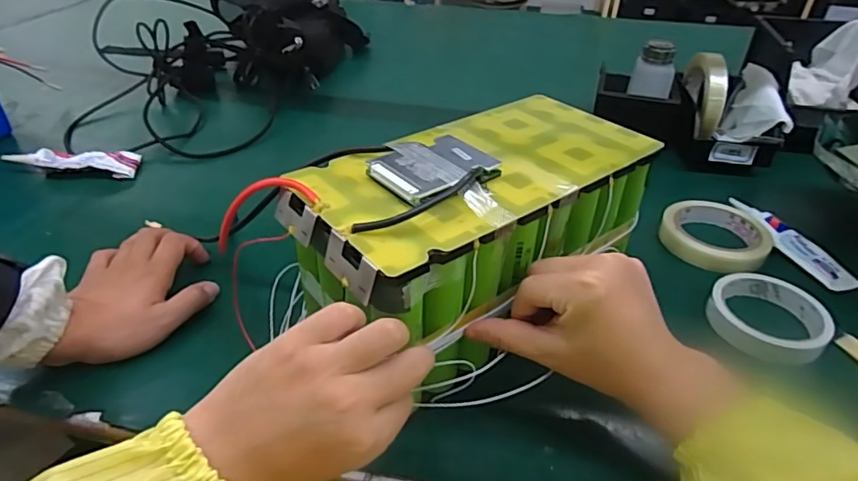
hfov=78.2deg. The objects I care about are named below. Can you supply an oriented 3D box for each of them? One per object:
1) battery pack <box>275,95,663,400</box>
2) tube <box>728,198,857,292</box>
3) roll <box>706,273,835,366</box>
[{"bbox_3d":[0.040,-0.015,0.406,0.276,0.104,0.151,-24,44,-30],"label":"battery pack"},{"bbox_3d":[0.370,0.001,0.546,0.031,0.011,0.142,-30,52,-9],"label":"tube"},{"bbox_3d":[0.291,0.066,0.455,0.088,0.020,0.095,1,37,-1],"label":"roll"}]

